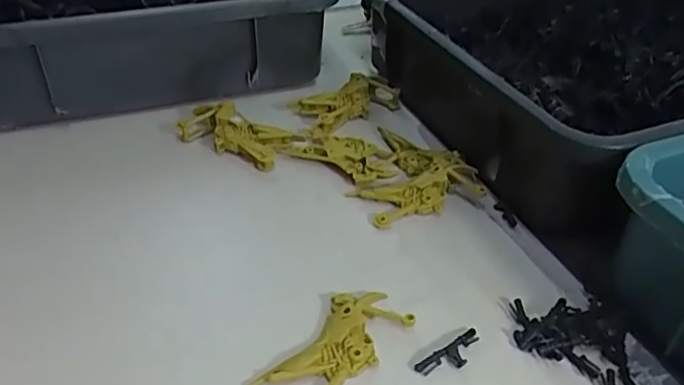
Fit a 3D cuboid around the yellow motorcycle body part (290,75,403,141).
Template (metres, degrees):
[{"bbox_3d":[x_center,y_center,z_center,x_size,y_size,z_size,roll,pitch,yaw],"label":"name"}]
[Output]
[{"bbox_3d":[0.009,-0.086,0.565,0.115,0.023,0.055,-21,44,-25],"label":"yellow motorcycle body part"}]

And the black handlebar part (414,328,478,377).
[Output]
[{"bbox_3d":[0.068,0.099,0.358,0.049,0.006,0.017,-21,44,-25],"label":"black handlebar part"}]

